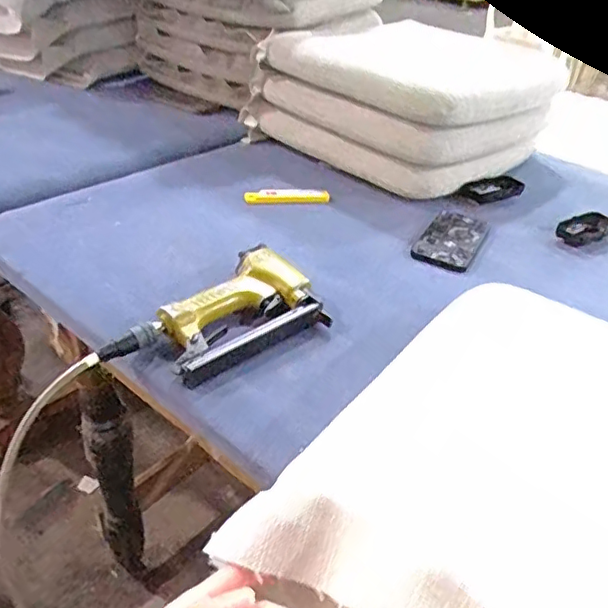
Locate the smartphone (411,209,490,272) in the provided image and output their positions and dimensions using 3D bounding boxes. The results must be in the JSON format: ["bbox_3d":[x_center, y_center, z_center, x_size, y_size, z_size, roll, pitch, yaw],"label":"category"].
[{"bbox_3d":[0.219,-0.097,0.844,0.080,0.011,0.163,20,38,20],"label":"smartphone"}]

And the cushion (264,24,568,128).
[{"bbox_3d":[0.209,-0.433,1.045,0.412,0.068,0.391,32,44,32],"label":"cushion"}]

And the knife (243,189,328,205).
[{"bbox_3d":[-0.025,-0.171,0.917,0.137,0.020,0.026,-7,37,-16],"label":"knife"}]

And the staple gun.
[{"bbox_3d":[-0.076,0.006,0.643,0.189,0.040,0.136,-21,43,-32],"label":"staple gun"}]

